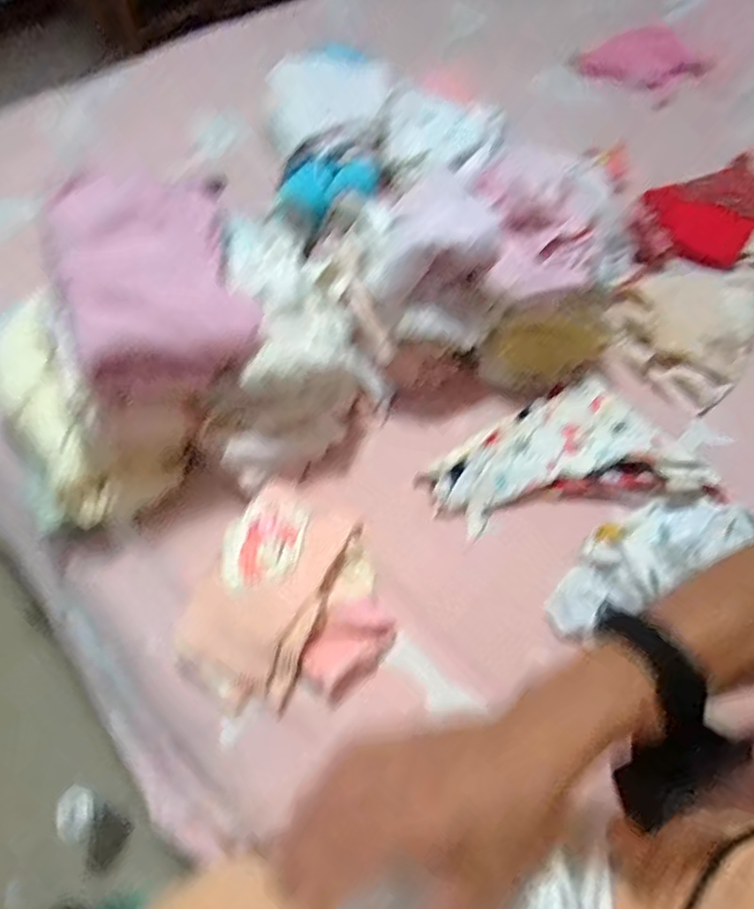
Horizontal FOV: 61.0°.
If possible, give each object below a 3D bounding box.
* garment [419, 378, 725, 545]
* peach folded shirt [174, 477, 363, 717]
[{"bbox_3d":[0.166,-0.005,0.610,0.241,0.034,0.143,-9,53,-2],"label":"garment"},{"bbox_3d":[-0.097,0.117,0.561,0.114,0.054,0.185,15,56,16],"label":"peach folded shirt"}]

